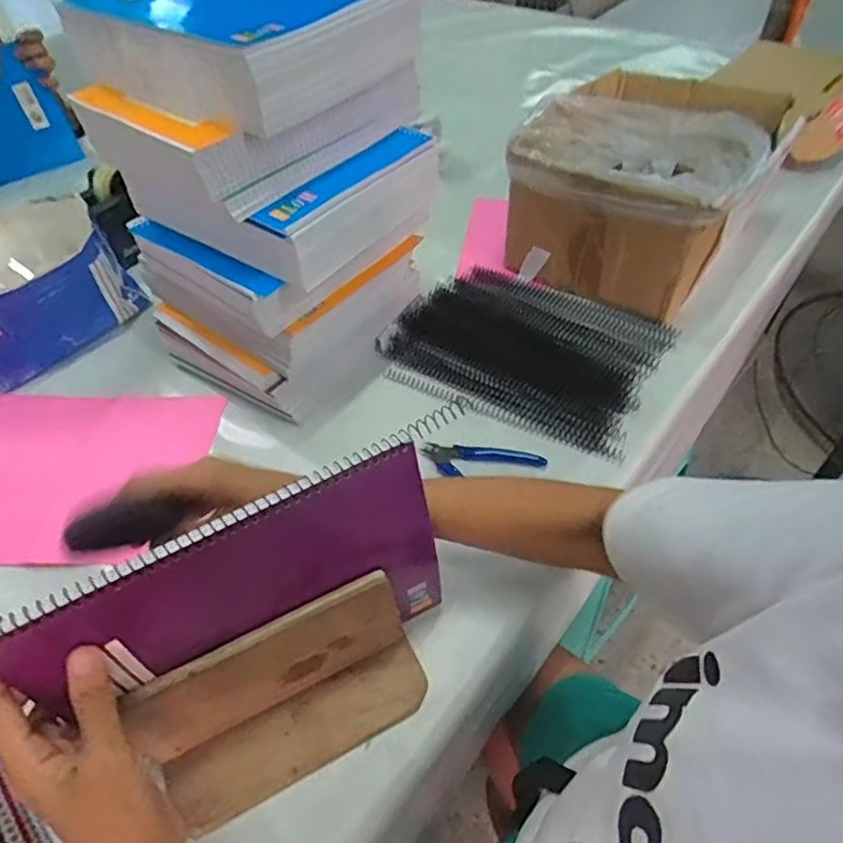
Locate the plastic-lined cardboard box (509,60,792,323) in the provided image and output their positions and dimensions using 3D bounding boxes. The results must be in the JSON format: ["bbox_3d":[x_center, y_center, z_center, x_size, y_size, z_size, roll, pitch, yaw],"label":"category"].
[{"bbox_3d":[0.297,-0.316,0.783,0.270,0.179,0.319,27,57,23],"label":"plastic-lined cardboard box"}]

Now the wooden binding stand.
[{"bbox_3d":[-0.092,0.193,0.401,0.193,0.112,0.070,-23,53,-15],"label":"wooden binding stand"}]

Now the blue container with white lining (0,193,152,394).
[{"bbox_3d":[-0.501,-0.178,0.725,0.228,0.118,0.215,36,61,28],"label":"blue container with white lining"}]

